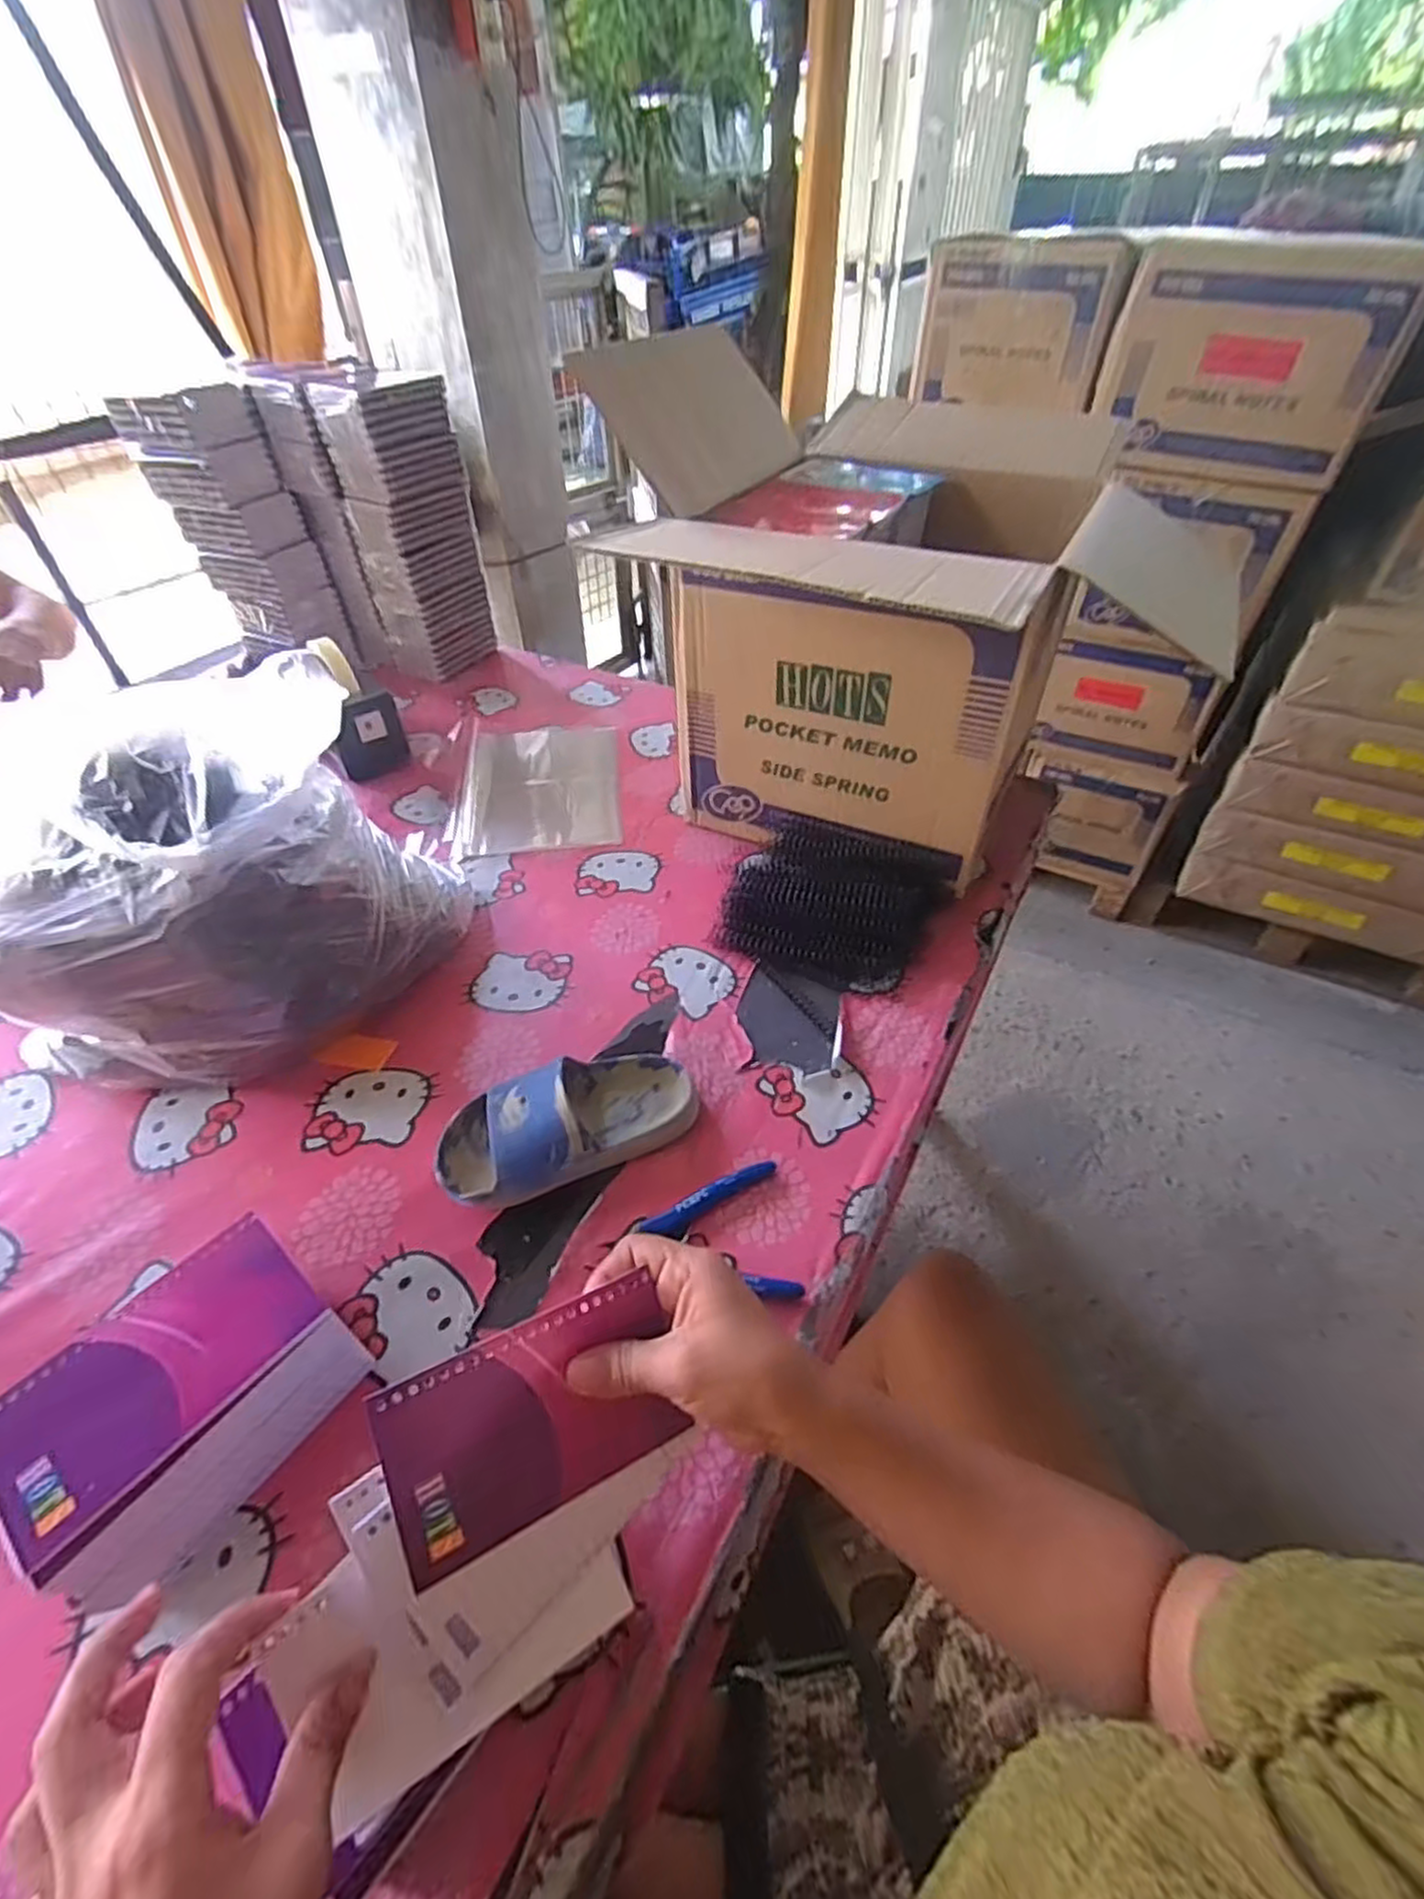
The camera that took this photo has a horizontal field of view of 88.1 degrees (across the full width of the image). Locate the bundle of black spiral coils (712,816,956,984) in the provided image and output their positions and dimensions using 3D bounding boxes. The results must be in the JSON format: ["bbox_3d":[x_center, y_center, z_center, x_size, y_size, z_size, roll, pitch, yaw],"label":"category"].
[{"bbox_3d":[0.107,-0.047,0.657,0.167,0.064,0.152,0,44,0],"label":"bundle of black spiral coils"}]

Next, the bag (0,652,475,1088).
[{"bbox_3d":[-0.380,-0.050,0.558,0.264,0.221,0.294,18,47,18],"label":"bag"}]

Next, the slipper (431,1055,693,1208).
[{"bbox_3d":[-0.098,0.113,0.502,0.177,0.055,0.087,-21,48,-20],"label":"slipper"}]

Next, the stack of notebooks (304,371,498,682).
[{"bbox_3d":[-0.400,-0.552,0.988,0.107,0.340,0.139,22,49,22],"label":"stack of notebooks"}]

